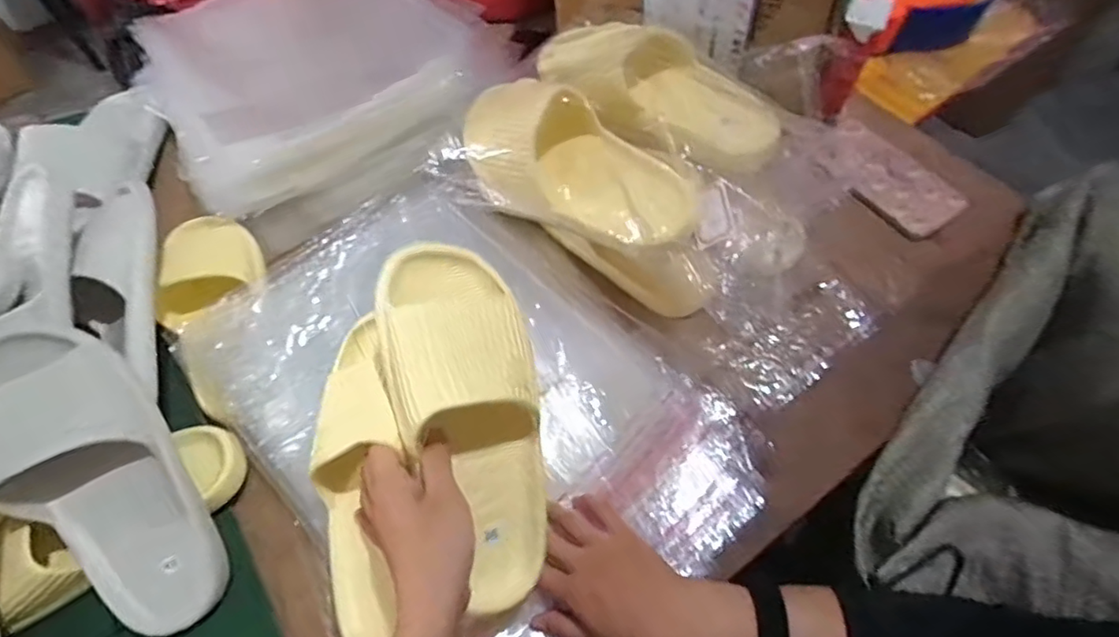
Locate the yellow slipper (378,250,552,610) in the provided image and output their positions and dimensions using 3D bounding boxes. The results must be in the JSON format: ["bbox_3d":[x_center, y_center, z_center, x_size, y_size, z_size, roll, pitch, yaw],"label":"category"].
[{"bbox_3d":[-0.053,0.070,0.404,0.091,0.073,0.246,-17,94,-6],"label":"yellow slipper"}]

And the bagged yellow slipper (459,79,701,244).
[{"bbox_3d":[0.004,-0.142,0.518,0.236,0.084,0.093,36,68,22],"label":"bagged yellow slipper"}]

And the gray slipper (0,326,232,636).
[{"bbox_3d":[-0.364,0.124,0.472,0.106,0.058,0.275,-34,91,-15],"label":"gray slipper"}]

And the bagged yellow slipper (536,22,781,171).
[{"bbox_3d":[0.092,-0.219,0.562,0.246,0.079,0.095,27,64,5],"label":"bagged yellow slipper"}]

